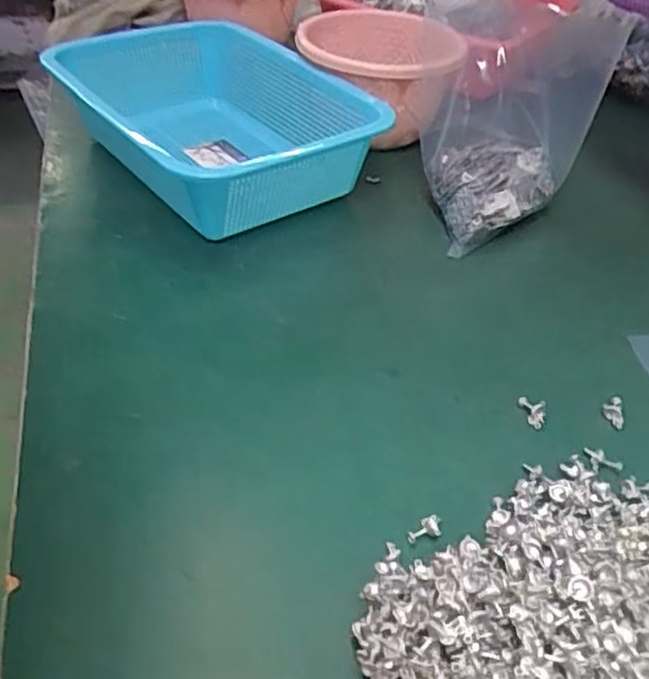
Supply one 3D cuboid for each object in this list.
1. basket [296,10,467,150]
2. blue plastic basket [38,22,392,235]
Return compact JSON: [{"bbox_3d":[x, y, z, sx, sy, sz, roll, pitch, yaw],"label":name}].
[{"bbox_3d":[0.046,-0.225,0.601,0.120,0.085,0.142,-30,50,-31],"label":"basket"},{"bbox_3d":[-0.080,-0.167,0.550,0.238,0.113,0.179,34,51,31],"label":"blue plastic basket"}]

